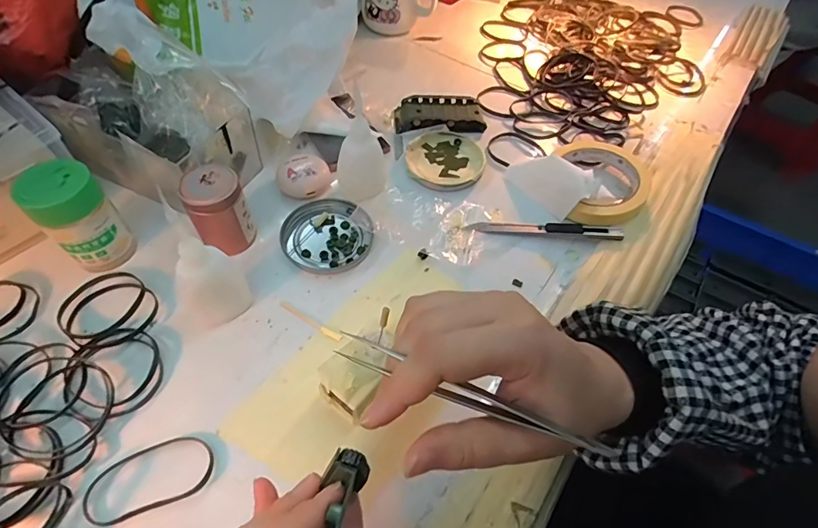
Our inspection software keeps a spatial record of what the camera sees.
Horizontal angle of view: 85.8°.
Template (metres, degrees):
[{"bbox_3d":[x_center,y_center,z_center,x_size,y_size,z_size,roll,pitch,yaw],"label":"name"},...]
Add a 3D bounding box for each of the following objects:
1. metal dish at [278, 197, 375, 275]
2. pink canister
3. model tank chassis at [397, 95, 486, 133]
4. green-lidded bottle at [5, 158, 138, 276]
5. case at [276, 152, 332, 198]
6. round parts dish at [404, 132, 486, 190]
[{"bbox_3d":[-0.071,-0.027,0.390,0.077,0.010,0.077,1,54,-2],"label":"metal dish"},{"bbox_3d":[-0.154,-0.044,0.360,0.044,0.060,0.045,-20,57,-16],"label":"pink canister"},{"bbox_3d":[0.034,-0.167,0.489,0.097,0.015,0.048,-3,54,-5],"label":"model tank chassis"},{"bbox_3d":[-0.252,-0.035,0.338,0.040,0.075,0.048,38,61,23],"label":"green-lidded bottle"},{"bbox_3d":[-0.098,-0.084,0.417,0.049,0.019,0.040,-33,62,-23],"label":"case"},{"bbox_3d":[0.036,-0.106,0.452,0.078,0.013,0.078,1,54,-2],"label":"round parts dish"}]

